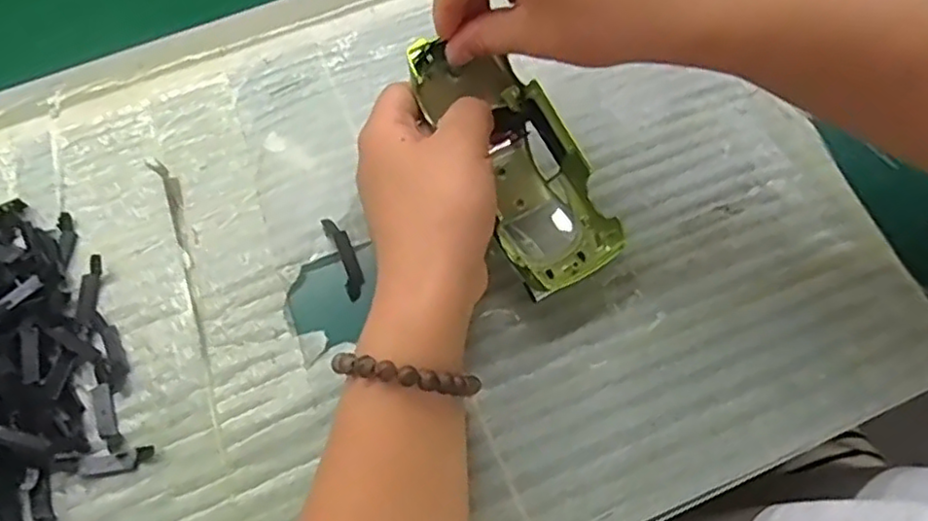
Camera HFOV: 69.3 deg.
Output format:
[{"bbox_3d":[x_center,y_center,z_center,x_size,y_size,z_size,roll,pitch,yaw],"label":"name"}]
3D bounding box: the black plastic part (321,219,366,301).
[{"bbox_3d":[-0.059,-0.002,0.330,0.010,0.006,0.043,-21,71,-8],"label":"black plastic part"}]

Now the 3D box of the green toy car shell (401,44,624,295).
[{"bbox_3d":[0.024,-0.049,0.326,0.052,0.031,0.131,-32,90,-12],"label":"green toy car shell"}]

